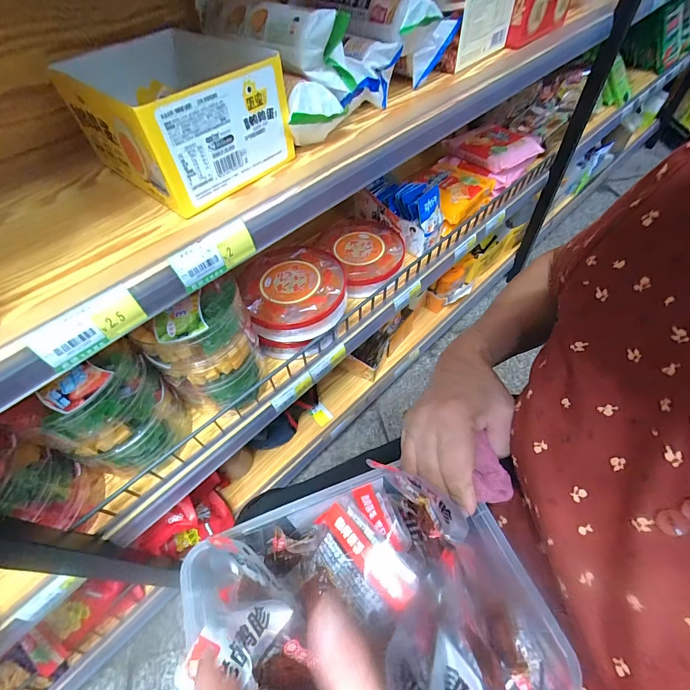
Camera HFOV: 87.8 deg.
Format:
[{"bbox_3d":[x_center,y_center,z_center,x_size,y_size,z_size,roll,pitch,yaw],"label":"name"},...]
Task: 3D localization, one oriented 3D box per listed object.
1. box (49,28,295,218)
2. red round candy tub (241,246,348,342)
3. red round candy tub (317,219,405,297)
[{"bbox_3d":[-0.177,-0.248,0.382,0.200,0.090,0.154,35,63,26],"label":"box"},{"bbox_3d":[-0.083,-0.092,0.607,0.164,0.047,0.170,-2,53,3],"label":"red round candy tub"},{"bbox_3d":[0.032,-0.180,0.722,0.171,0.052,0.175,-2,53,3],"label":"red round candy tub"}]

